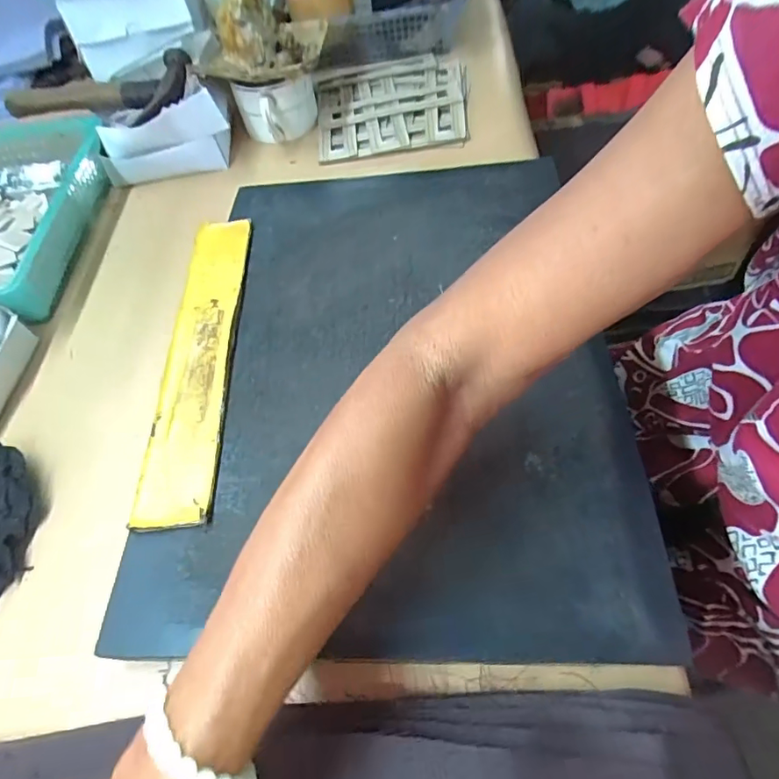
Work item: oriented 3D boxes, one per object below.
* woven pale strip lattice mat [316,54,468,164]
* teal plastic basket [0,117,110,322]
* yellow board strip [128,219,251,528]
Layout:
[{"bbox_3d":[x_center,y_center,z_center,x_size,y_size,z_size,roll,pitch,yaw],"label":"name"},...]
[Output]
[{"bbox_3d":[0.002,-0.328,0.573,0.168,0.018,0.176,-7,56,2],"label":"woven pale strip lattice mat"},{"bbox_3d":[-0.379,-0.158,0.473,0.172,0.058,0.250,-5,56,3],"label":"teal plastic basket"},{"bbox_3d":[-0.136,-0.031,0.360,0.045,0.005,0.261,-6,56,3],"label":"yellow board strip"}]

